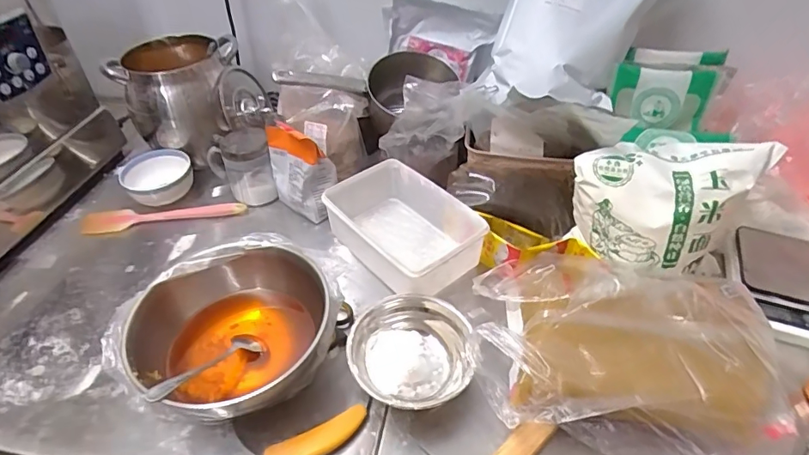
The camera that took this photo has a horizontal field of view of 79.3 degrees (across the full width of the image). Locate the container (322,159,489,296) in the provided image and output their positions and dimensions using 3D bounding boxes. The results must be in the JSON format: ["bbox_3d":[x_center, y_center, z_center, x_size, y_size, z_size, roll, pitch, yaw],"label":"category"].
[{"bbox_3d":[-0.006,0.000,0.699,0.136,0.086,0.218,-29,50,-32],"label":"container"}]

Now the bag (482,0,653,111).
[{"bbox_3d":[0.239,-0.292,0.672,0.210,0.199,0.144,13,42,12],"label":"bag"}]

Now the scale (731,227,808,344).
[{"bbox_3d":[0.498,0.079,0.631,0.127,0.030,0.184,19,43,18],"label":"scale"}]

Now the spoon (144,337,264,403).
[{"bbox_3d":[-0.216,0.151,0.532,0.028,0.014,0.140,25,23,24],"label":"spoon"}]

